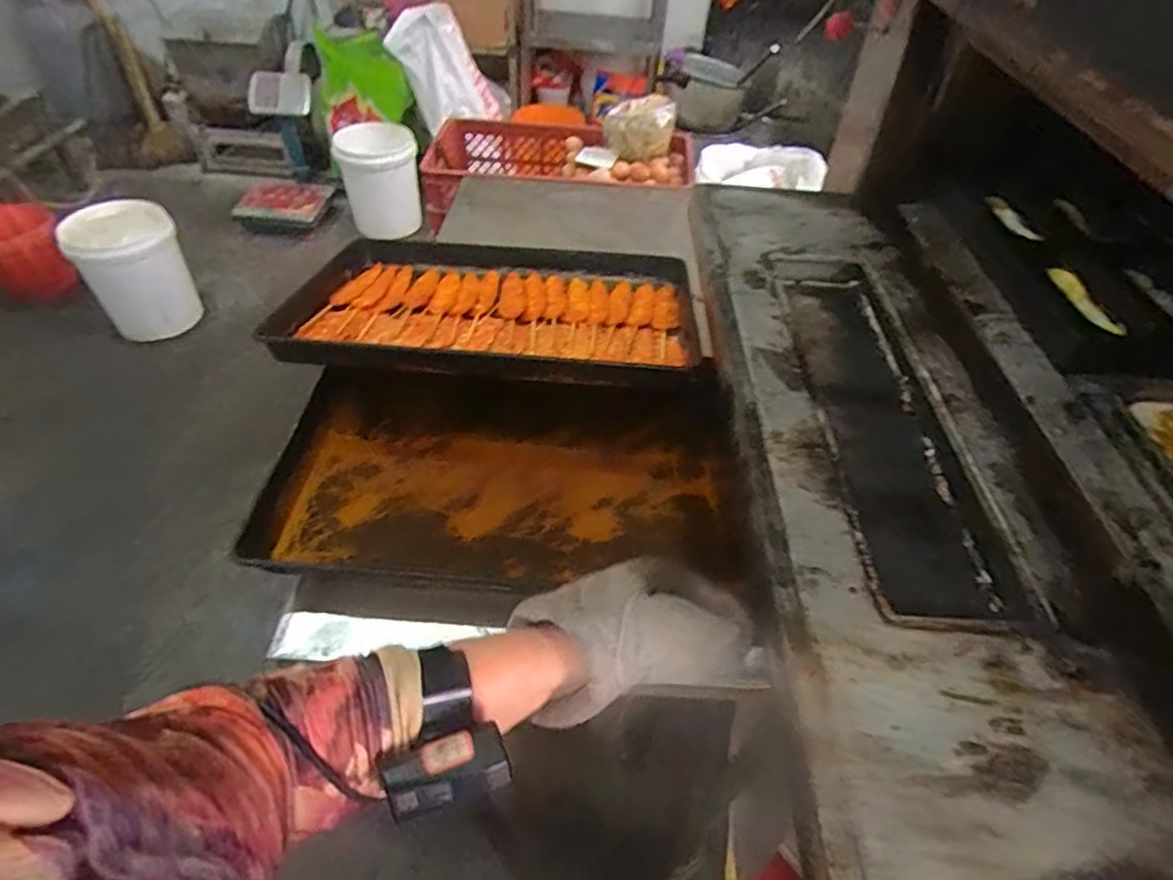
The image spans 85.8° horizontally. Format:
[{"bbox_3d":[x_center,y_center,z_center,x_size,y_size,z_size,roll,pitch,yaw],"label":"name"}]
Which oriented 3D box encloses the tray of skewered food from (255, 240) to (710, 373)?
[{"bbox_3d":[-0.149,-0.216,1.009,0.631,0.040,0.420,2,36,-2],"label":"tray of skewered food"}]

